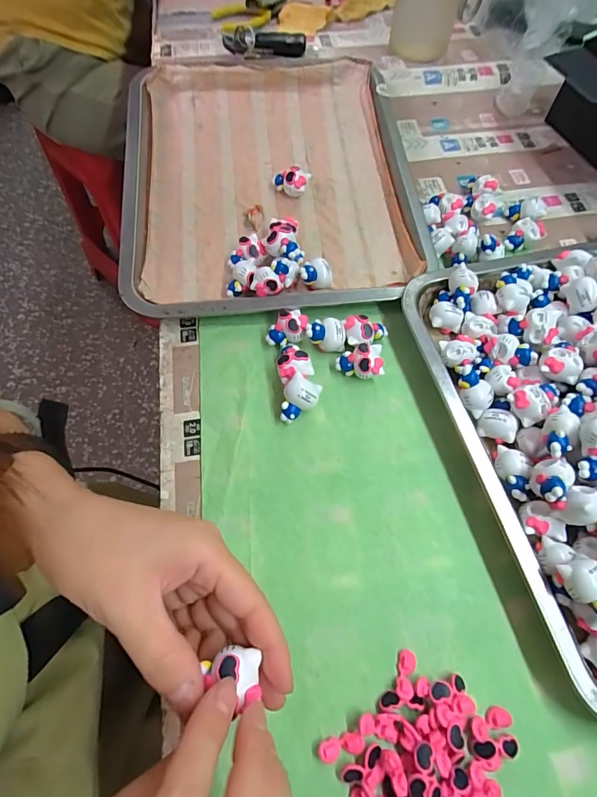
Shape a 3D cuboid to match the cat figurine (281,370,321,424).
[{"bbox_3d":[0.002,0.001,0.293,0.025,0.026,0.029,8,64,4],"label":"cat figurine"}]

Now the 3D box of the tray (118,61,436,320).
[{"bbox_3d":[-0.028,-0.211,0.387,0.258,0.033,0.310,-7,64,-3],"label":"tray"}]

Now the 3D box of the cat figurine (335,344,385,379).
[{"bbox_3d":[0.046,-0.028,0.310,0.034,0.022,0.024,-3,64,-1],"label":"cat figurine"}]

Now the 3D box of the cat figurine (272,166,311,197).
[{"bbox_3d":[-0.007,-0.203,0.383,0.034,0.025,0.016,-4,64,-2],"label":"cat figurine"}]

